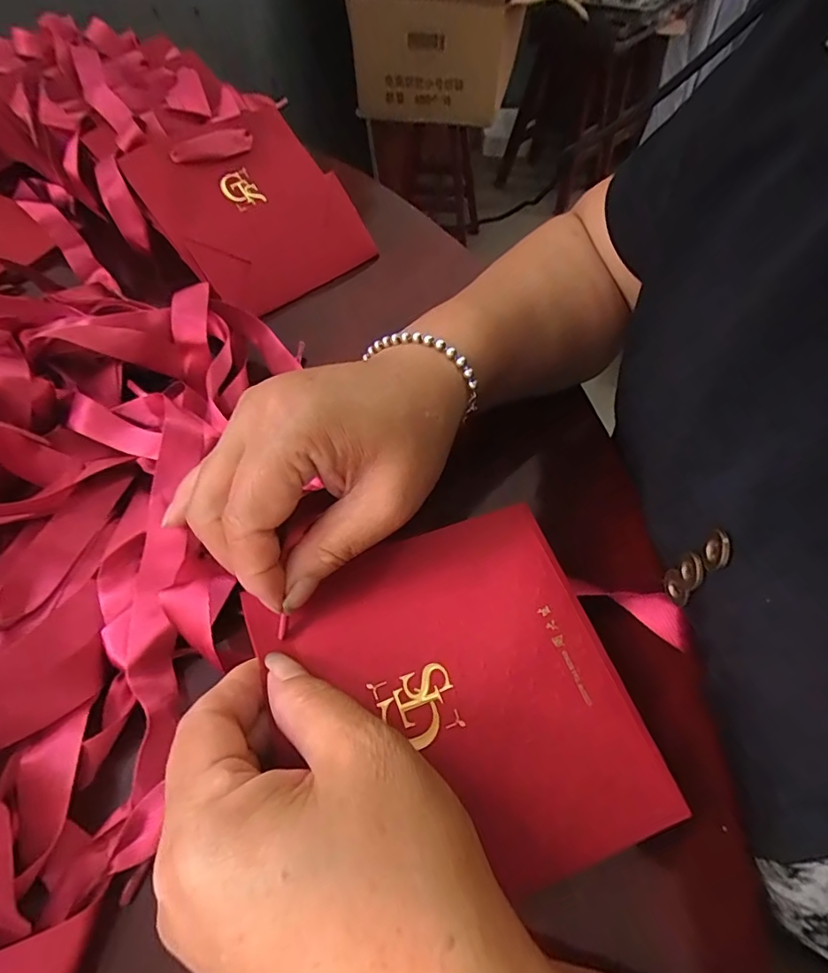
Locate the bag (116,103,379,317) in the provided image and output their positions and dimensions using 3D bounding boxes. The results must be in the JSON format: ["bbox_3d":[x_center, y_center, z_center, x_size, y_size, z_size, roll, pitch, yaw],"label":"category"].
[{"bbox_3d":[-0.122,-0.219,0.392,0.141,0.020,0.132,-39,94,-24],"label":"bag"}]

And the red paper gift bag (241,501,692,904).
[{"bbox_3d":[0.017,0.079,0.199,0.132,0.012,0.135,-13,61,-18],"label":"red paper gift bag"}]

